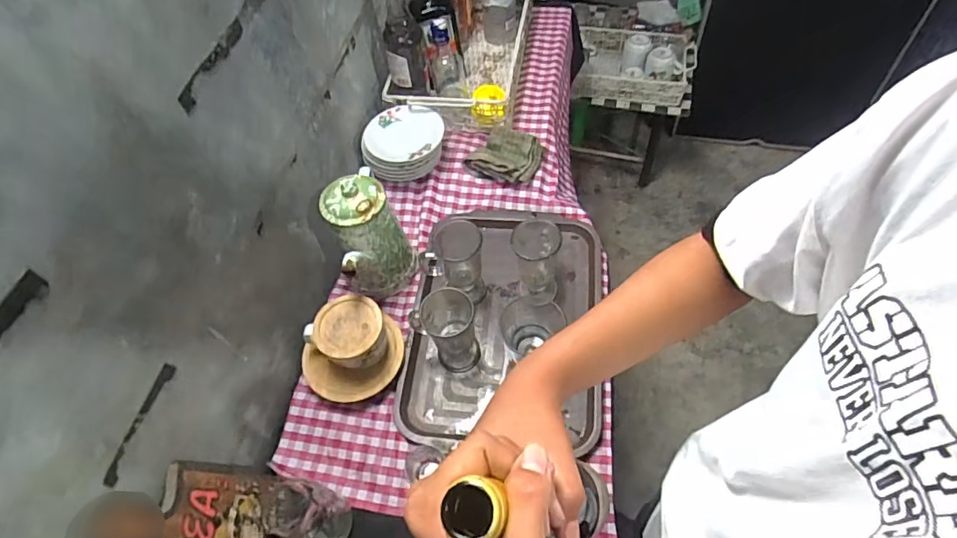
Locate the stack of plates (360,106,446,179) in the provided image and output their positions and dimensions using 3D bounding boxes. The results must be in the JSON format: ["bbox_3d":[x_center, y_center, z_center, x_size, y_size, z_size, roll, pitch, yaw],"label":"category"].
[{"bbox_3d":[-0.141,-0.240,0.963,0.152,0.075,0.144,-7,57,1],"label":"stack of plates"}]

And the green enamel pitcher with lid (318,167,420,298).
[{"bbox_3d":[-0.171,-0.053,0.812,0.112,0.207,0.203,-19,58,-7],"label":"green enamel pitcher with lid"}]

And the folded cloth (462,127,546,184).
[{"bbox_3d":[0.052,-0.222,0.963,0.130,0.037,0.120,18,61,16],"label":"folded cloth"}]

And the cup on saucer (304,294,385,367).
[{"bbox_3d":[-0.186,0.104,0.760,0.099,0.093,0.105,37,67,25],"label":"cup on saucer"}]

